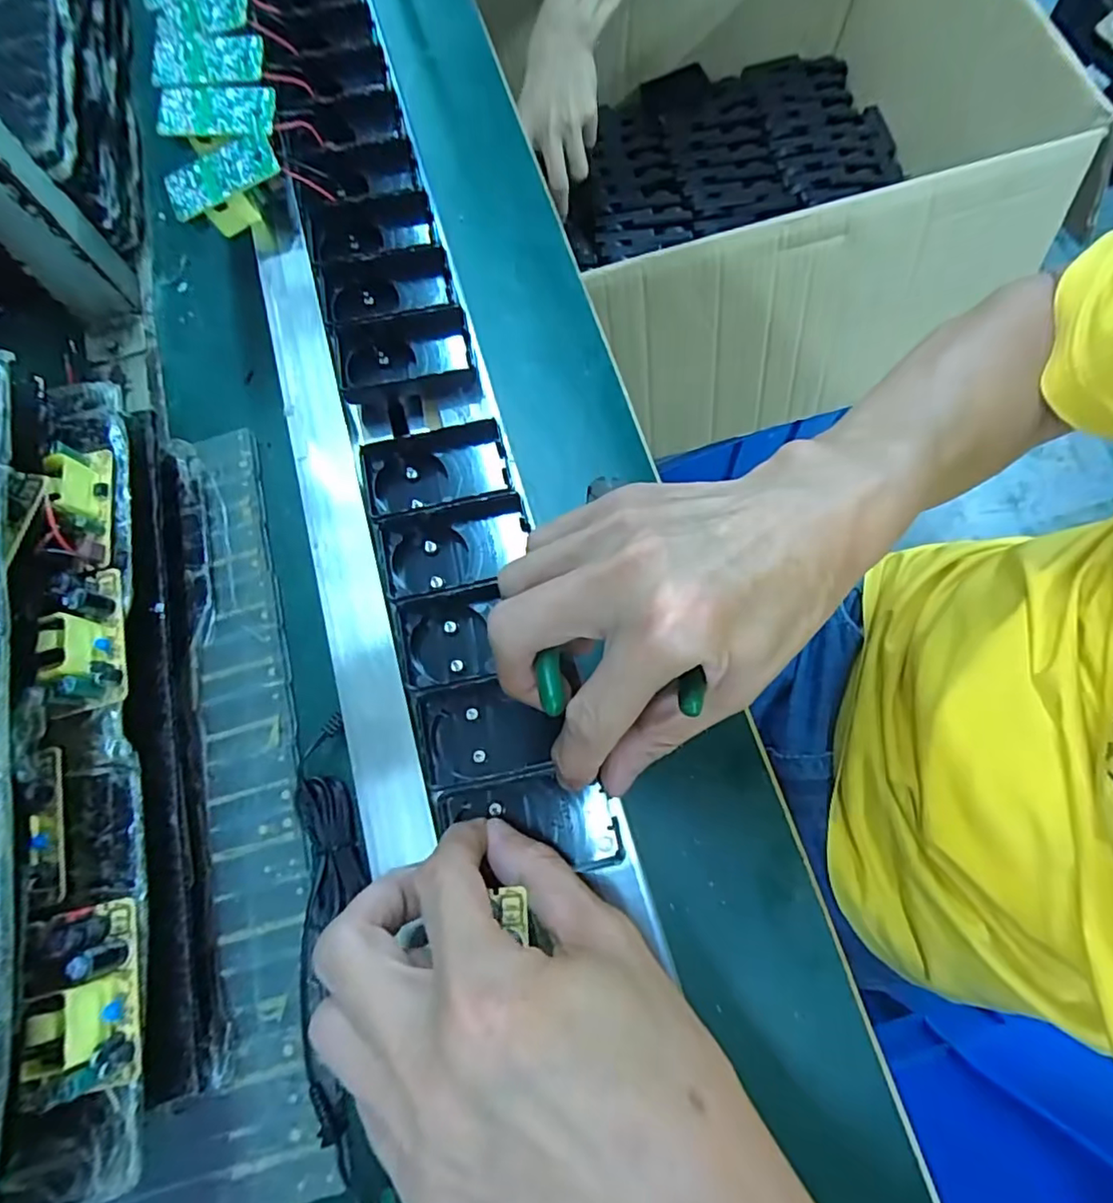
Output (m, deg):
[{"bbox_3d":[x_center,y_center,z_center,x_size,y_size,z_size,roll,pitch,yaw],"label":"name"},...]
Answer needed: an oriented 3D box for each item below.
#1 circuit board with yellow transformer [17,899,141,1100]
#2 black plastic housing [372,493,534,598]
[{"bbox_3d":[-0.178,0.149,0.222,0.028,0.023,0.061,-12,73,0],"label":"circuit board with yellow transformer"},{"bbox_3d":[-0.049,-0.023,0.291,0.070,0.034,0.040,-12,73,-1],"label":"black plastic housing"}]

